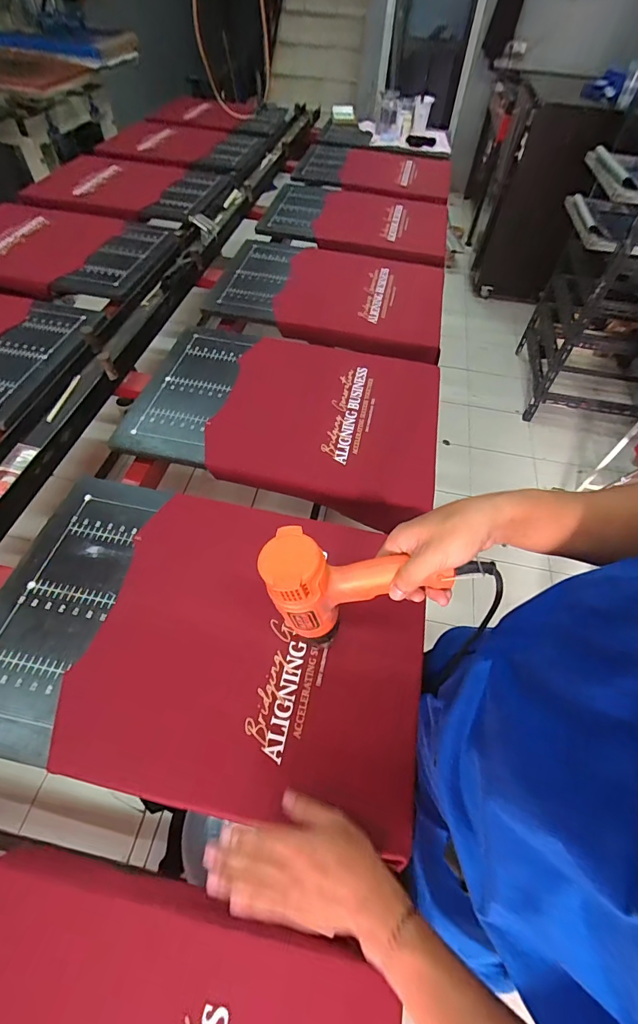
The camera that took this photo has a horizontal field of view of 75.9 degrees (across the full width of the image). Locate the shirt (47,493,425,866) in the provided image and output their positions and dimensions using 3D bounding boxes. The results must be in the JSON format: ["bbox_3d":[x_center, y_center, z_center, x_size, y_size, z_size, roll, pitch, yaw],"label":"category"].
[{"bbox_3d":[-0.077,0.166,0.558,0.435,0.044,0.396,10,54,6],"label":"shirt"}]

